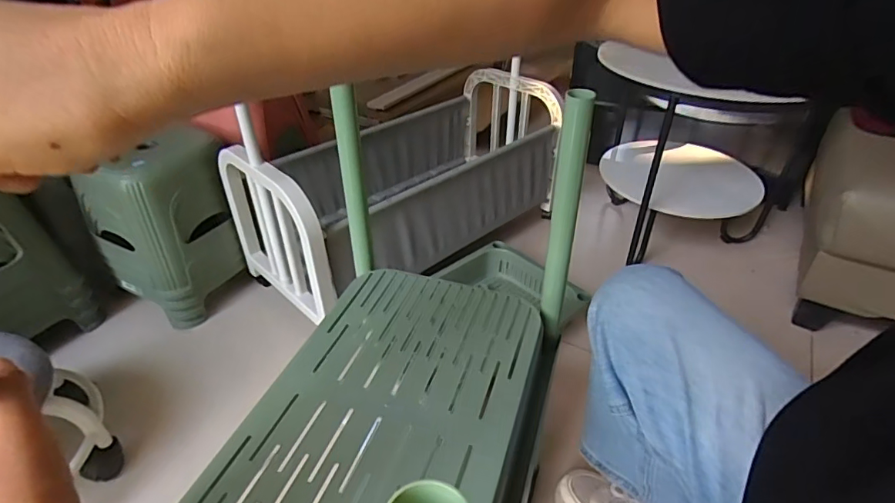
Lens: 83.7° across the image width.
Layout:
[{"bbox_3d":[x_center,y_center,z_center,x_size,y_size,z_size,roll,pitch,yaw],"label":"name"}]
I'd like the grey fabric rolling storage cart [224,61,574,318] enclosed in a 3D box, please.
[{"bbox_3d":[-0.076,-0.189,1.227,0.797,0.308,0.351,-31,45,-34],"label":"grey fabric rolling storage cart"}]

